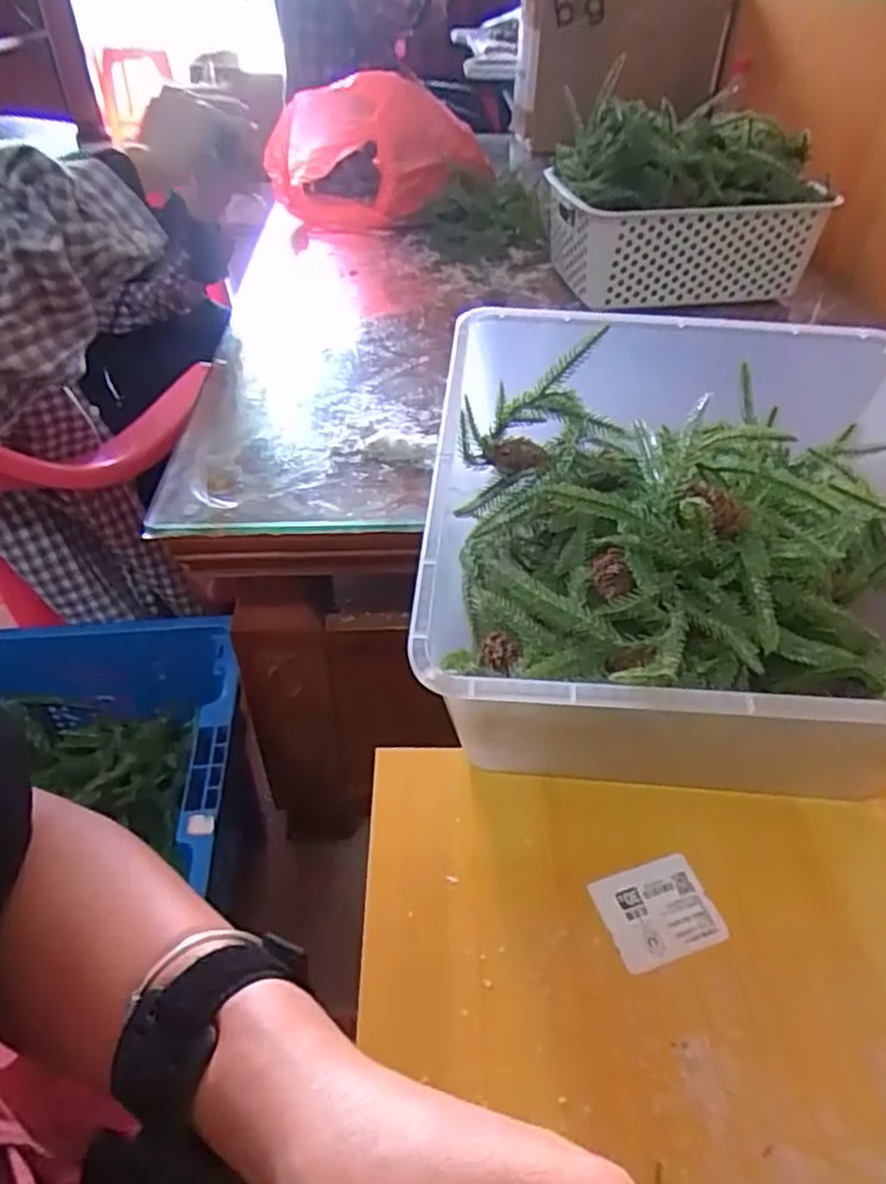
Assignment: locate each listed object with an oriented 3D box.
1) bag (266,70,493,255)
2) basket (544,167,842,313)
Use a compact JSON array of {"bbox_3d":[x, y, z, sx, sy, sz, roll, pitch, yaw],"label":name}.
[{"bbox_3d":[-0.098,-0.663,1.098,0.314,0.158,0.224,4,43,3],"label":"bag"},{"bbox_3d":[0.283,-0.433,0.898,0.298,0.115,0.175,-3,43,-4],"label":"basket"}]

